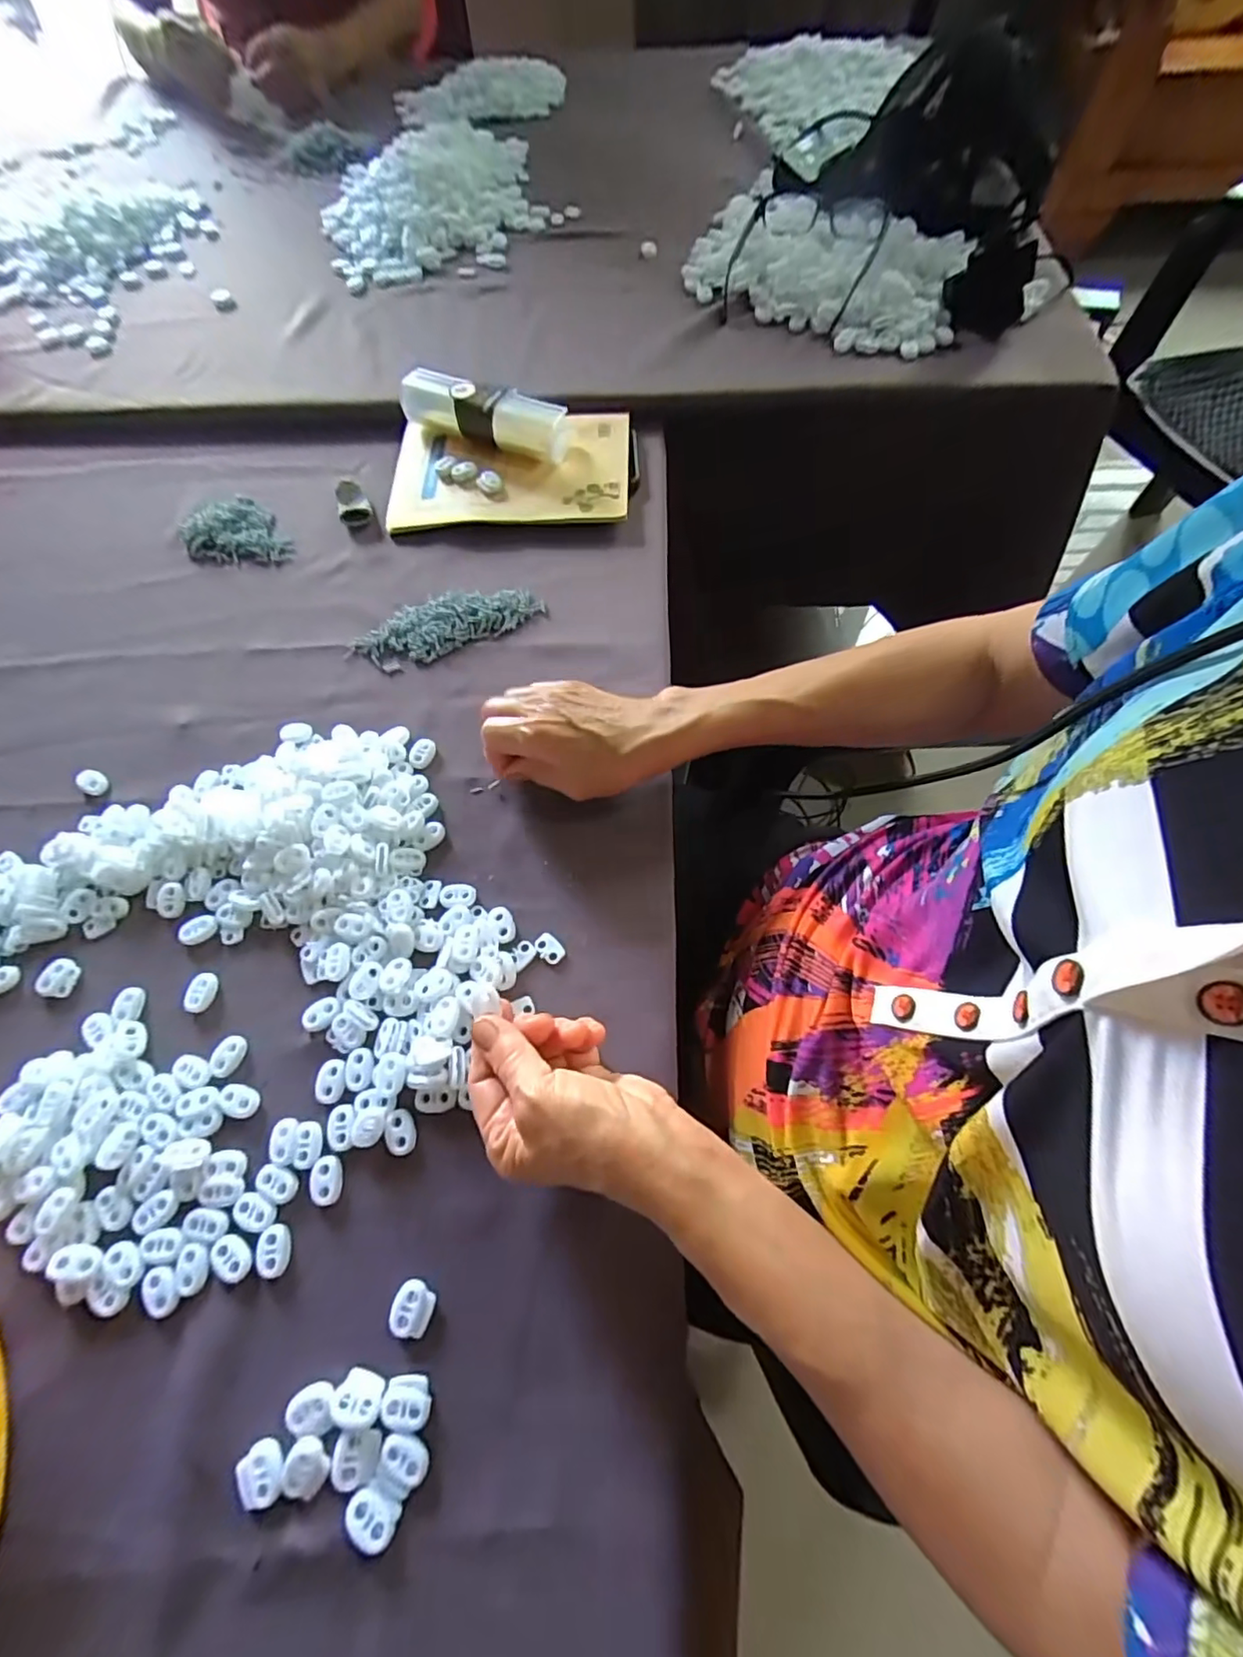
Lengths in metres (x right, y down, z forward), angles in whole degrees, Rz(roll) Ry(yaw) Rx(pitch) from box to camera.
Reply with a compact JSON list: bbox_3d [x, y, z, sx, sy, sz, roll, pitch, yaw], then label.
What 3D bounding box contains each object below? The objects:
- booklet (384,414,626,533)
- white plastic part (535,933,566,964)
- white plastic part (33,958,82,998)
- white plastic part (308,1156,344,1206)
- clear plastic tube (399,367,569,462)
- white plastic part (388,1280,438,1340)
[{"bbox_3d":[-0.100,-0.316,0.513,0.210,0.020,0.130,-1,67,2],"label":"booklet"},{"bbox_3d":[-0.043,0.072,0.351,0.018,0.004,0.014,41,74,18],"label":"white plastic part"},{"bbox_3d":[-0.343,0.091,0.355,0.022,0.004,0.022,6,67,5],"label":"white plastic part"},{"bbox_3d":[-0.156,0.185,0.305,0.016,0.004,0.022,-14,67,-3],"label":"white plastic part"},{"bbox_3d":[-0.121,-0.364,0.512,0.158,0.039,0.042,20,69,11],"label":"clear plastic tube"},{"bbox_3d":[-0.102,0.233,0.282,0.022,0.004,0.022,-1,61,2],"label":"white plastic part"}]

